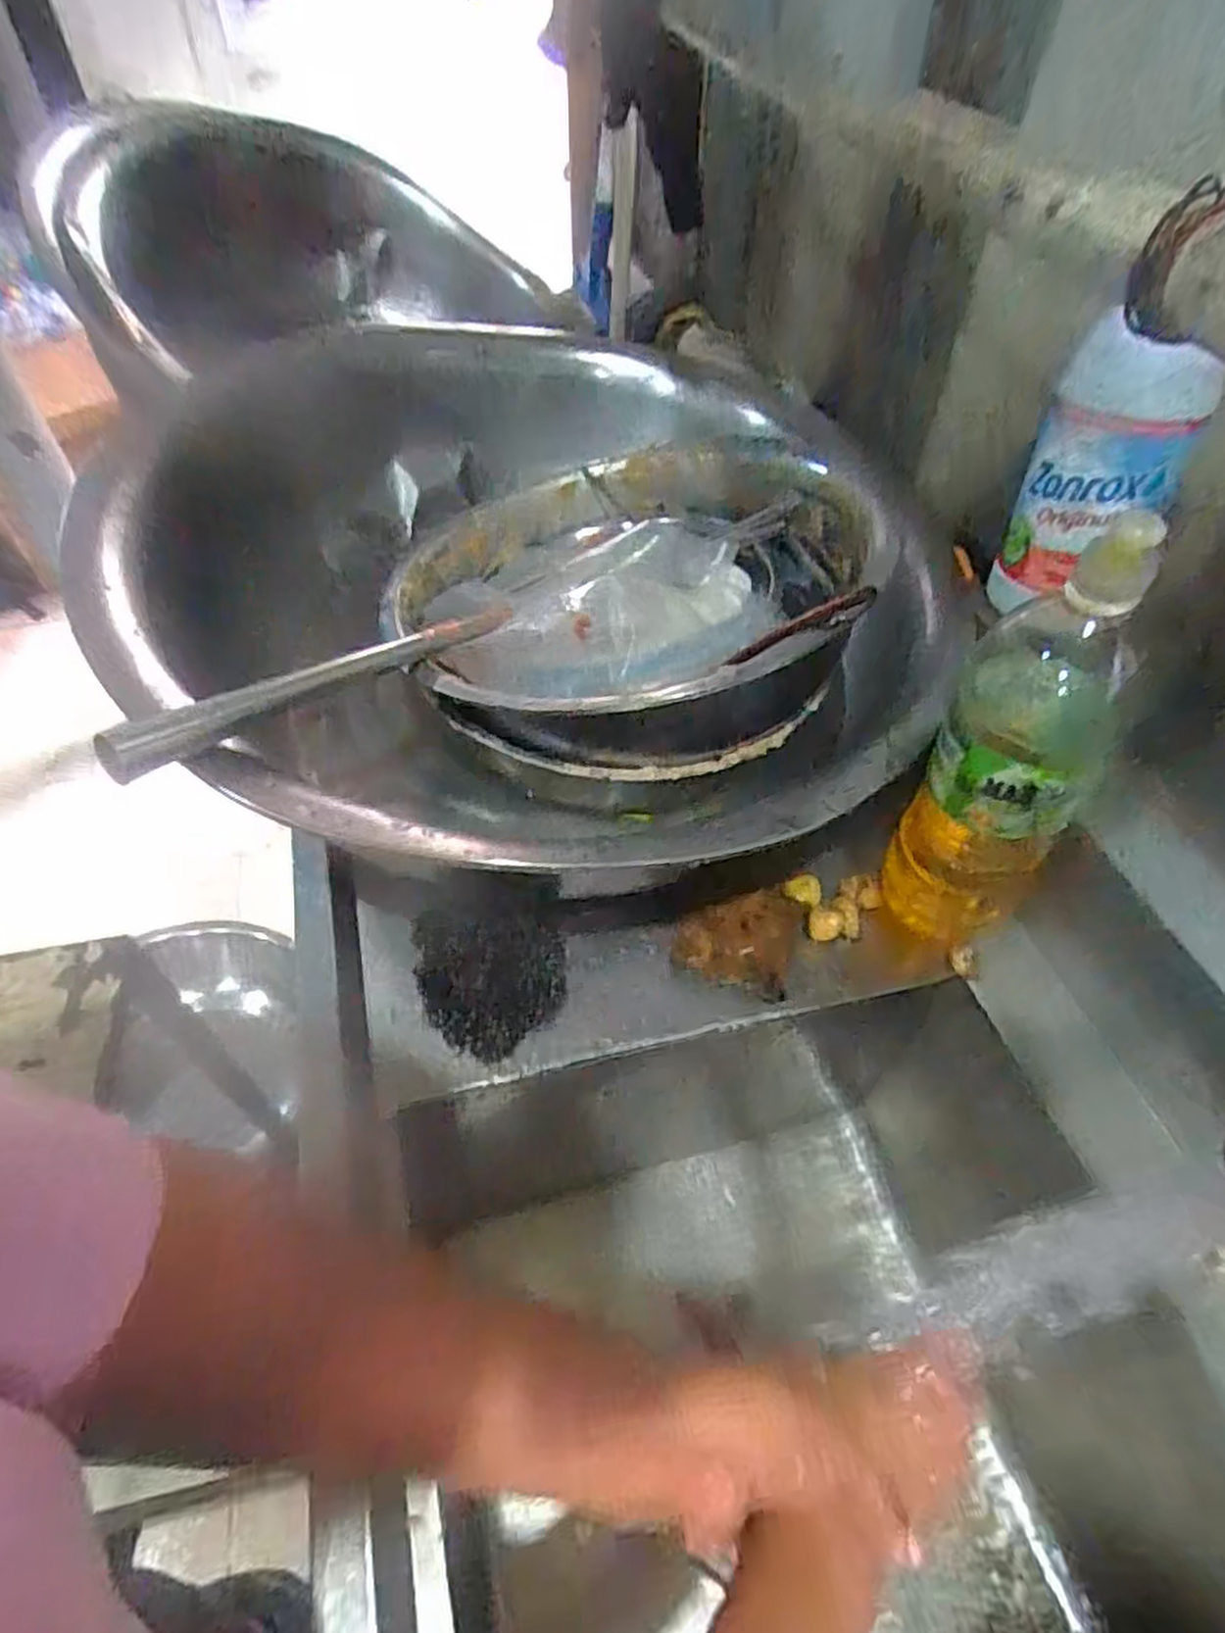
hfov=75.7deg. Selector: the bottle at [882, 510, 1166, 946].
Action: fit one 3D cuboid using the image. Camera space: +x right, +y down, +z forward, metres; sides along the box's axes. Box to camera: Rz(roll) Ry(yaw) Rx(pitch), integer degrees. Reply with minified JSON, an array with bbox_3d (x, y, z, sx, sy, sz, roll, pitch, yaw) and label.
[{"bbox_3d":[0.236,-0.034,0.467,0.090,0.288,0.096,34,58,25],"label":"bottle"}]

